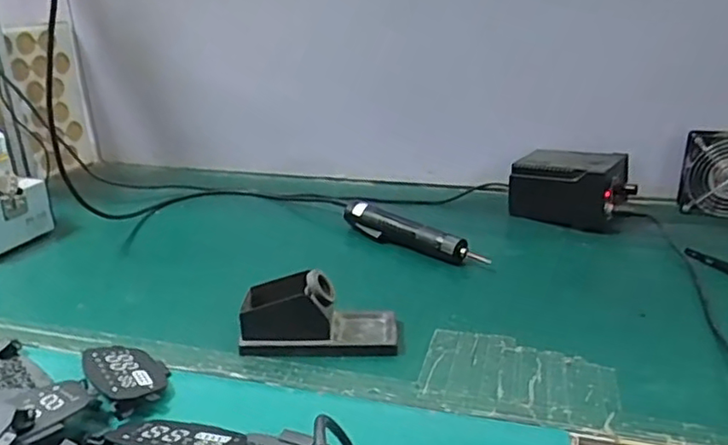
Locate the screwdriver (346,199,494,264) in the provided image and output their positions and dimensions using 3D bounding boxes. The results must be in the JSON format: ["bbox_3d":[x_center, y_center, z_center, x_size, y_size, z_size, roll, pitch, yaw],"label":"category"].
[{"bbox_3d":[0.058,0.012,0.814,0.227,0.043,0.031,16,27,37],"label":"screwdriver"}]

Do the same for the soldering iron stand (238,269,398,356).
[{"bbox_3d":[-0.044,0.086,0.601,0.153,0.064,0.071,-1,21,1],"label":"soldering iron stand"}]

